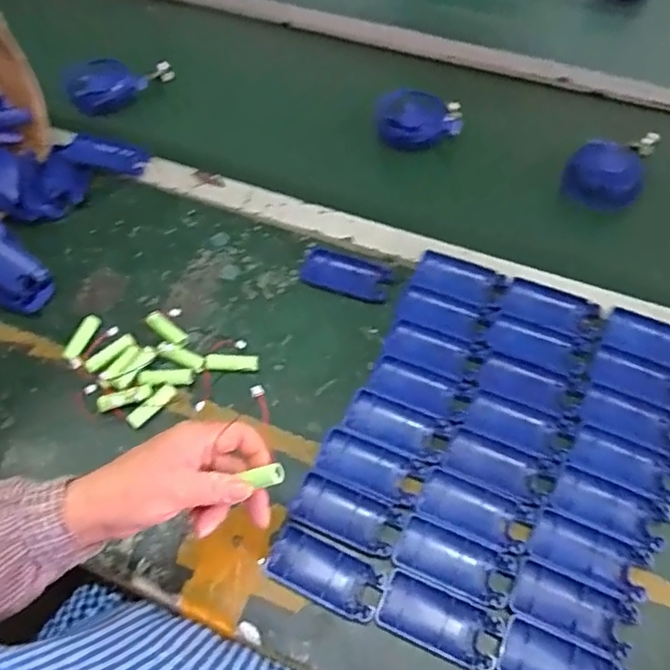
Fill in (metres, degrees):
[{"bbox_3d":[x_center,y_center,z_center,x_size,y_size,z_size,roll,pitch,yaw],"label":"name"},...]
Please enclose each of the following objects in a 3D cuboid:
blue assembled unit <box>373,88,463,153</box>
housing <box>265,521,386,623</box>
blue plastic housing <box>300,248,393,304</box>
[{"bbox_3d":[0.106,-0.283,0.784,0.116,0.045,0.087,10,61,7],"label":"blue assembled unit"},{"bbox_3d":[-0.009,0.195,0.488,0.095,0.008,0.043,23,64,14],"label":"housing"},{"bbox_3d":[0.012,-0.065,0.644,0.096,0.009,0.050,17,62,11],"label":"blue plastic housing"}]

